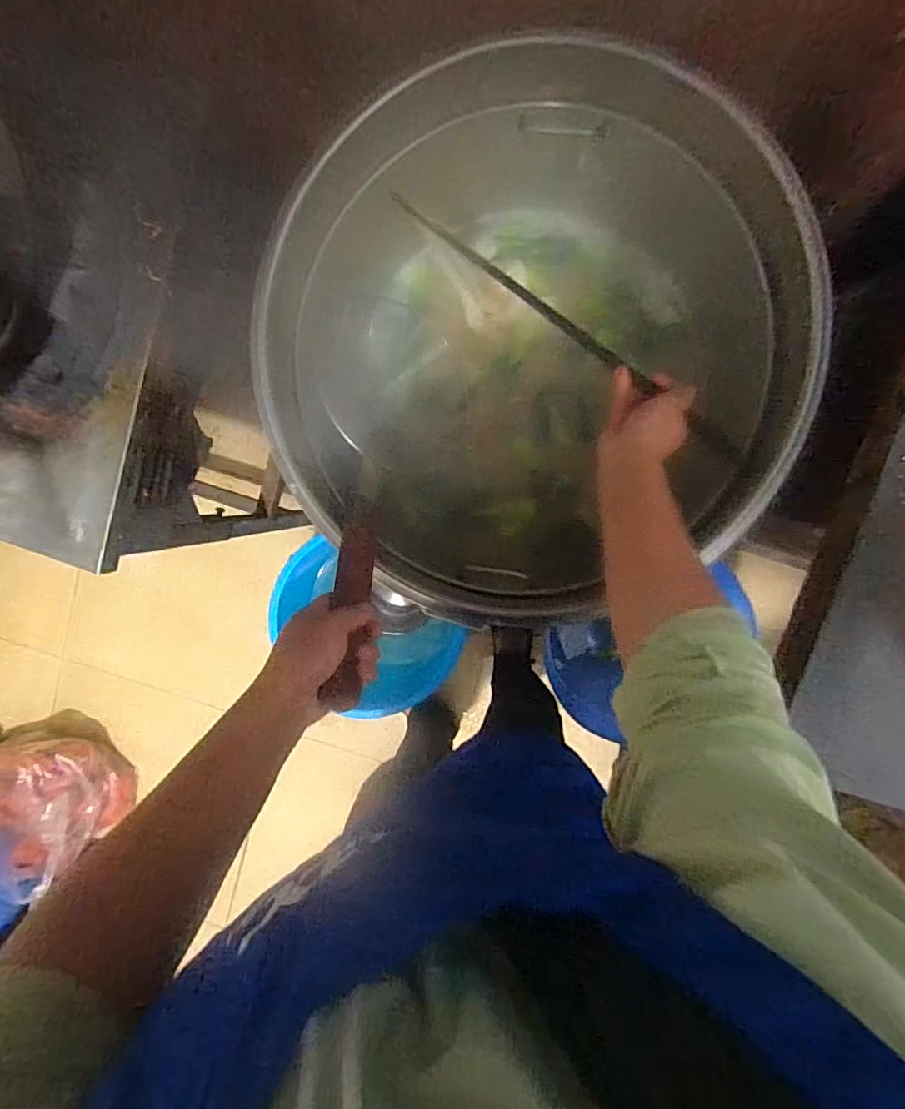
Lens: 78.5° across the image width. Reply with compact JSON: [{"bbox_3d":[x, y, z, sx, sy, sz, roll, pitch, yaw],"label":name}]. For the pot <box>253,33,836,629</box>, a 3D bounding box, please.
[{"bbox_3d":[0.088,-0.216,0.656,0.509,0.294,0.524,1,96,6],"label":"pot"}]

